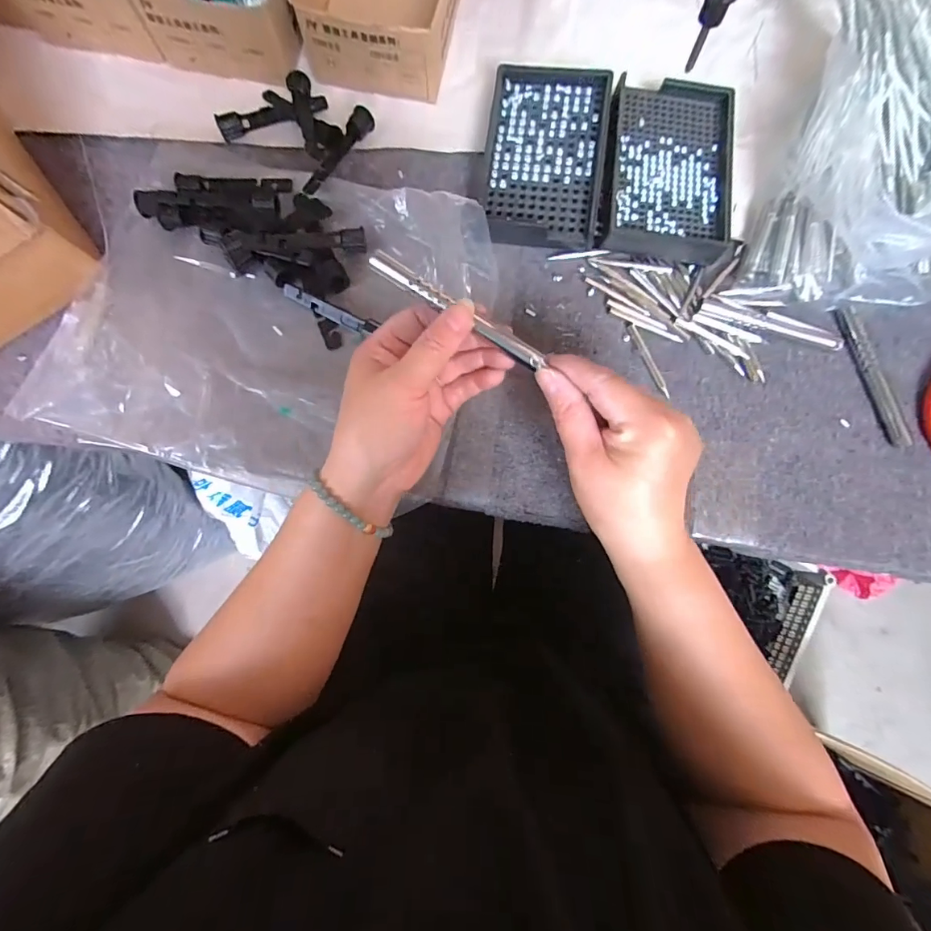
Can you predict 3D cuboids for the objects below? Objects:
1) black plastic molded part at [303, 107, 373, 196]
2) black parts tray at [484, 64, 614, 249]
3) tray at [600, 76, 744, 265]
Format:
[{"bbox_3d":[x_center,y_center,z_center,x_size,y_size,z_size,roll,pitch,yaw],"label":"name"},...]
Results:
[{"bbox_3d":[-0.098,-0.241,0.347,0.015,0.016,0.081,33,83,2],"label":"black plastic molded part"},{"bbox_3d":[0.059,-0.236,0.344,0.087,0.028,0.143,8,83,-1],"label":"black parts tray"},{"bbox_3d":[0.158,-0.227,0.338,0.101,0.018,0.137,7,83,-1],"label":"tray"}]

